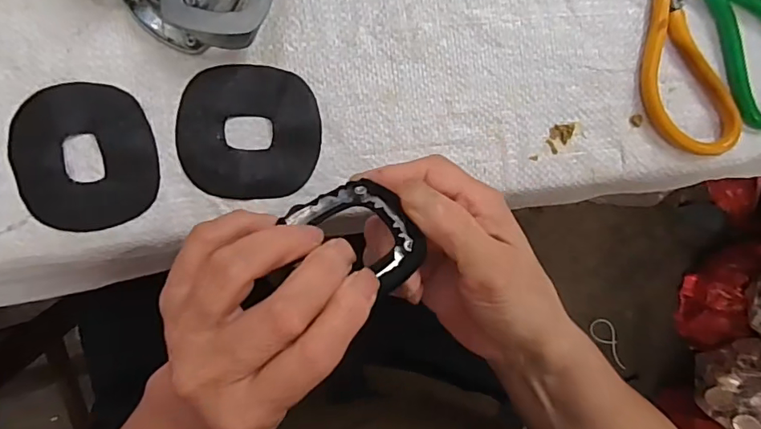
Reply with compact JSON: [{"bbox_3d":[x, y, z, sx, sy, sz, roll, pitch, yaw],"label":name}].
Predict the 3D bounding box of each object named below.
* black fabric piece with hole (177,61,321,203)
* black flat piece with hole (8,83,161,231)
[{"bbox_3d":[-0.077,-0.048,0.298,0.080,0.004,0.076,-1,92,-7],"label":"black fabric piece with hole"},{"bbox_3d":[-0.168,-0.033,0.287,0.074,0.004,0.081,-15,94,-7],"label":"black flat piece with hole"}]

